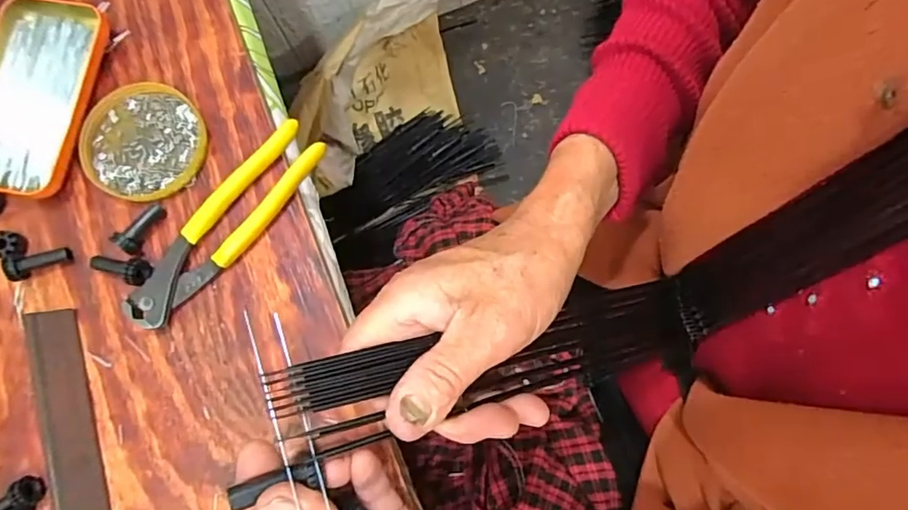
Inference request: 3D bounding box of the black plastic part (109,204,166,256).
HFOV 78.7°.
[{"bbox_3d":[-0.211,-0.018,0.374,0.015,0.016,0.037,30,68,7],"label":"black plastic part"}]

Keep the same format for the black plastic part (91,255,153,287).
[{"bbox_3d":[-0.222,0.009,0.366,0.042,0.015,0.017,11,78,3],"label":"black plastic part"}]

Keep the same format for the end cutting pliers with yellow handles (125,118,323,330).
[{"bbox_3d":[-0.153,-0.020,0.371,0.038,0.015,0.163,40,82,9],"label":"end cutting pliers with yellow handles"}]

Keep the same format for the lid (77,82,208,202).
[{"bbox_3d":[-0.217,-0.079,0.387,0.082,0.011,0.083,0,78,1],"label":"lid"}]

